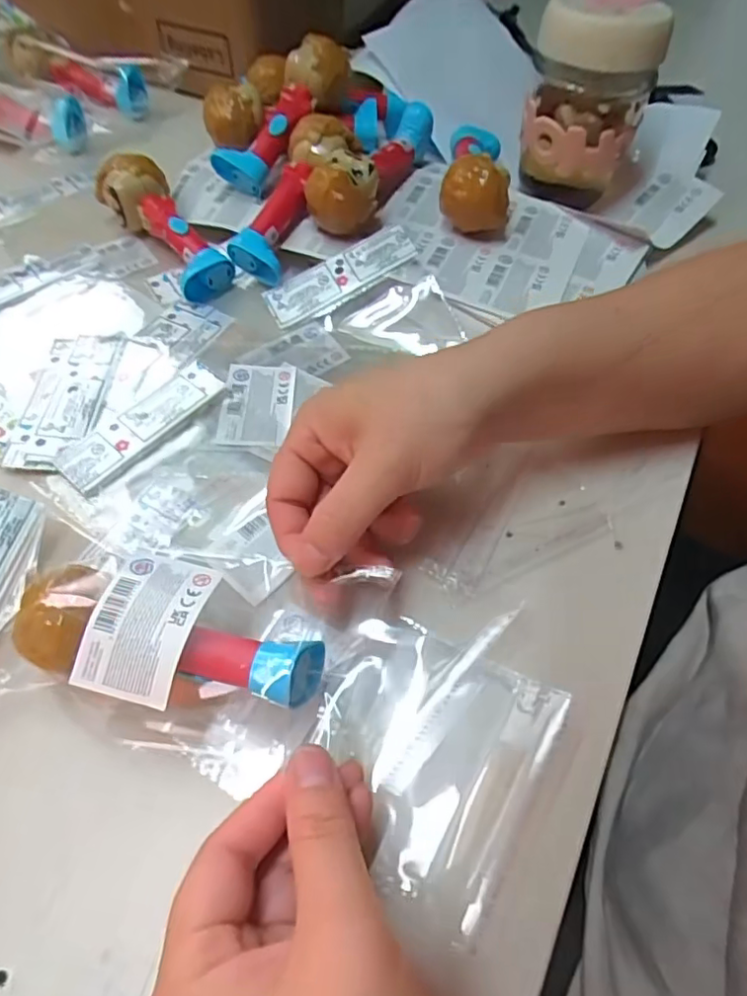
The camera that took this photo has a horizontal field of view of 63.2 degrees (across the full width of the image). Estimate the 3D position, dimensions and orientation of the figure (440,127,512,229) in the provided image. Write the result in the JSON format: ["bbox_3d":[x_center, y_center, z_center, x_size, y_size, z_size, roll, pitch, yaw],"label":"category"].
[{"bbox_3d":[0.071,-0.239,0.427,0.043,0.045,0.117,5,57,1],"label":"figure"}]

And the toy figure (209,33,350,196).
[{"bbox_3d":[-0.062,-0.277,0.439,0.035,0.039,0.130,30,78,15],"label":"toy figure"}]

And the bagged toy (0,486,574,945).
[{"bbox_3d":[-0.063,0.073,0.252,0.269,0.058,0.108,18,58,-1],"label":"bagged toy"}]

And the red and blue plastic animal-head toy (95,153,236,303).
[{"bbox_3d":[-0.142,-0.187,0.411,0.038,0.046,0.122,-36,66,-22],"label":"red and blue plastic animal-head toy"}]

